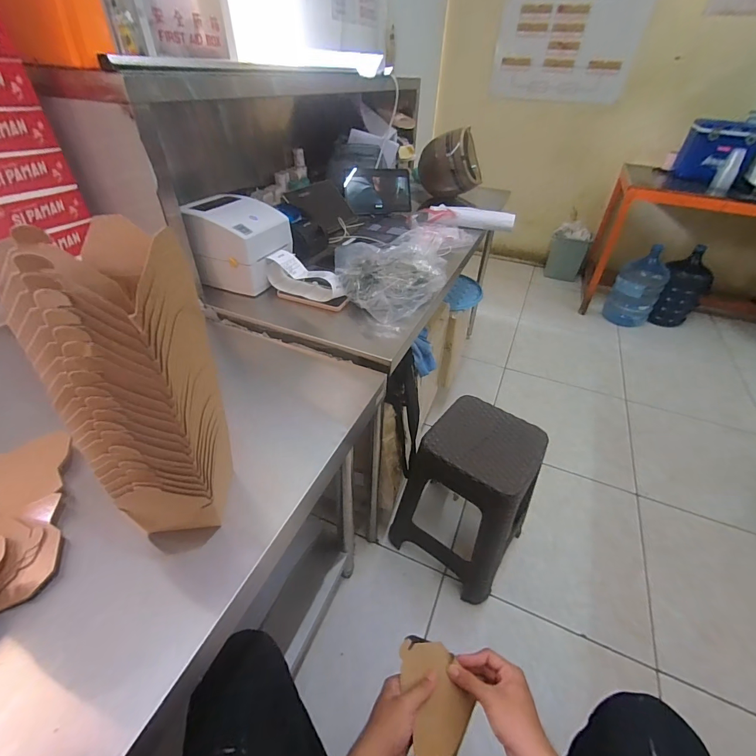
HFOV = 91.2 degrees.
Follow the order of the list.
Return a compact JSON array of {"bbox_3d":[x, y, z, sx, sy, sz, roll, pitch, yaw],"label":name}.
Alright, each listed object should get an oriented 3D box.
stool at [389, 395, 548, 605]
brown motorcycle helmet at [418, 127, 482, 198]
[{"bbox_3d":[0.272,0.352,1.115,0.336,0.473,0.302,30,47,29],"label":"stool"},{"bbox_3d":[0.314,-0.931,1.588,0.264,0.222,0.321,8,40,7],"label":"brown motorcycle helmet"}]

